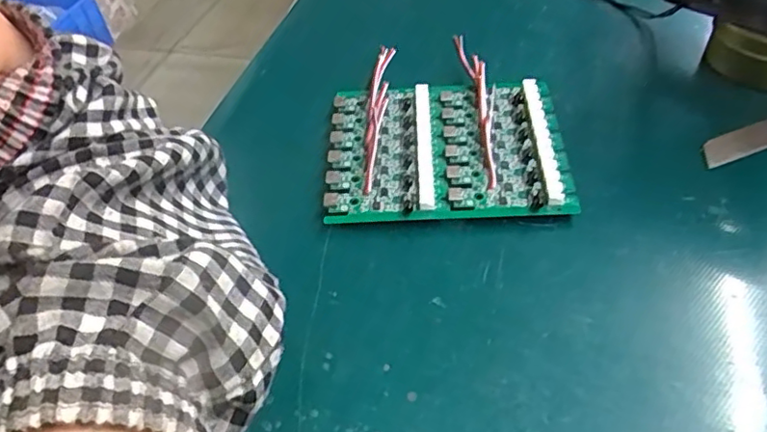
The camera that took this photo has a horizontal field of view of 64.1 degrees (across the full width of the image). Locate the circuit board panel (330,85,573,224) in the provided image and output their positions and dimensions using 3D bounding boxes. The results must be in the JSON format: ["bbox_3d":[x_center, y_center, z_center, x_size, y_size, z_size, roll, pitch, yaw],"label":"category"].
[{"bbox_3d":[0.032,-0.037,0.333,0.122,0.015,0.097,-1,48,5],"label":"circuit board panel"}]

